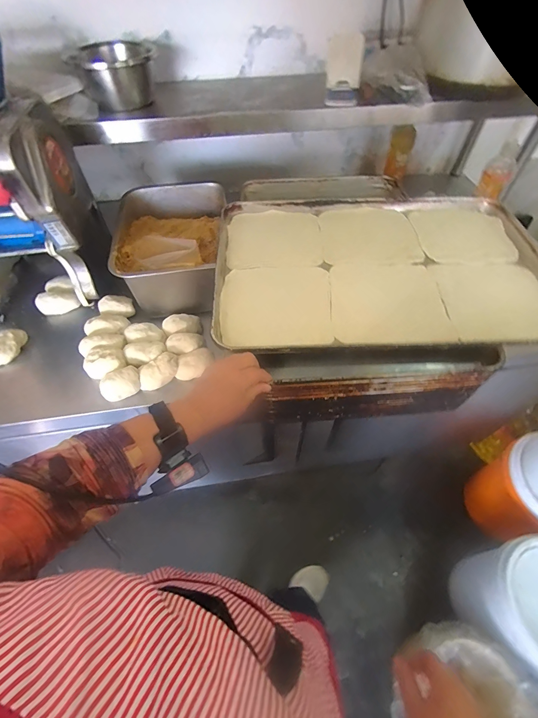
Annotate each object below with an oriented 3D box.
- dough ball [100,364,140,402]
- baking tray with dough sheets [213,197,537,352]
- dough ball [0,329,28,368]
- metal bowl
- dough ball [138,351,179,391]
[{"bbox_3d":[-0.294,0.045,0.622,0.080,0.041,0.059,-27,58,-17],"label":"dough ball"},{"bbox_3d":[0.210,-0.178,0.594,0.596,0.028,0.407,-1,54,0],"label":"baking tray with dough sheets"},{"bbox_3d":[-0.567,-0.026,0.679,0.055,0.038,0.094,4,54,4],"label":"dough ball"},{"bbox_3d":[-0.349,-0.654,0.734,0.179,0.087,0.169,0,54,0],"label":"metal bowl"},{"bbox_3d":[-0.221,0.025,0.636,0.085,0.034,0.051,-33,60,-21],"label":"dough ball"}]

